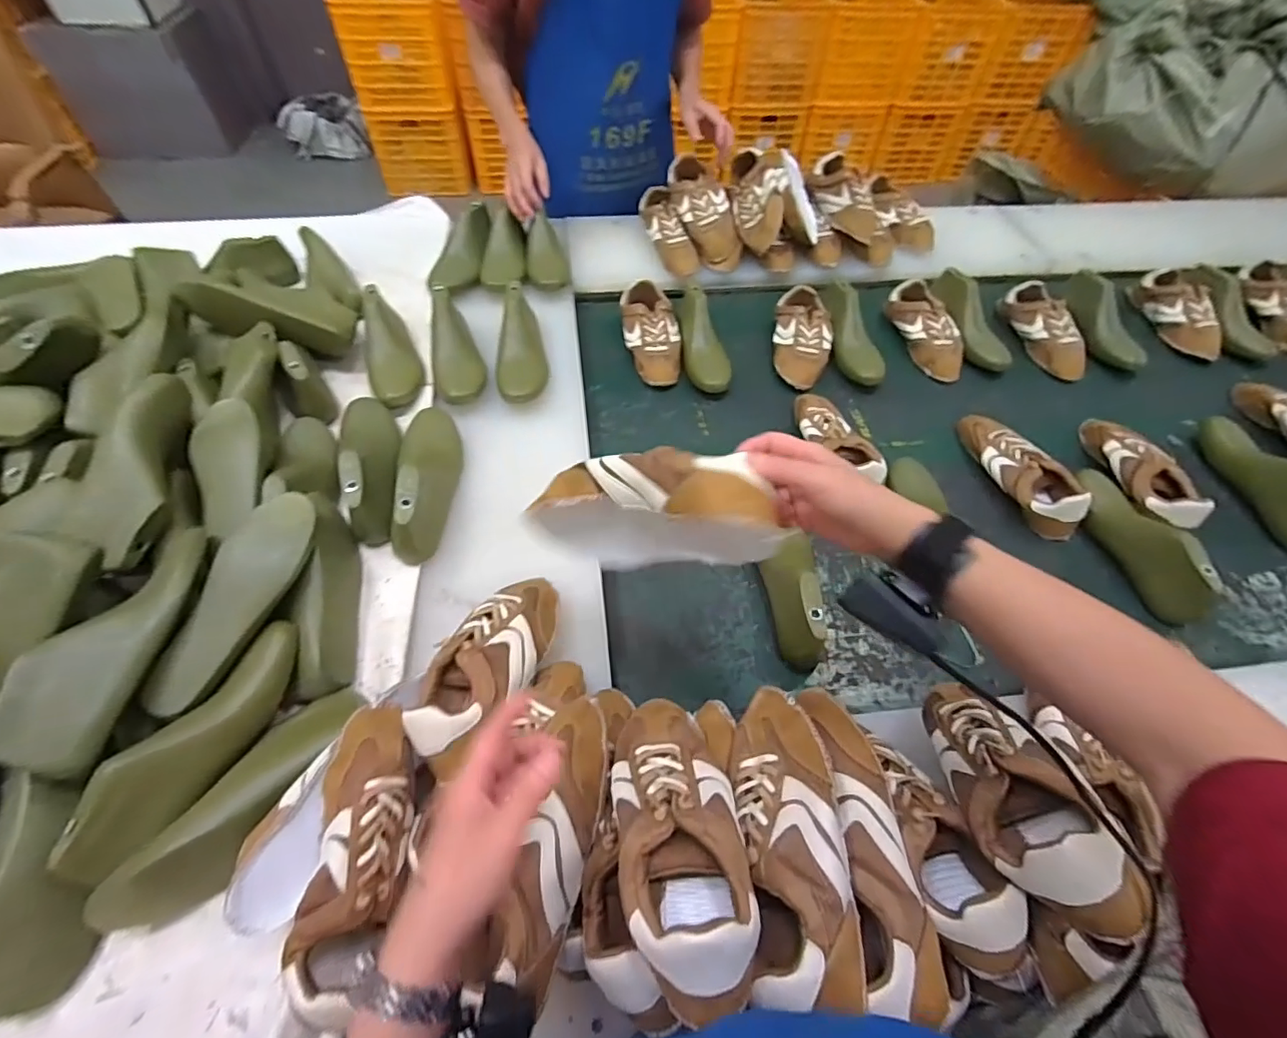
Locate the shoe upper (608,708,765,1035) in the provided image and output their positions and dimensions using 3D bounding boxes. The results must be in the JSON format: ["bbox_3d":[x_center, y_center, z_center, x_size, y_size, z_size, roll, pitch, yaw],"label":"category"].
[{"bbox_3d":[0.025,0.232,0.414,0.086,0.067,0.213,-6,28,-5],"label":"shoe upper"}]

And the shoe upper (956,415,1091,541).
[{"bbox_3d":[0.574,-0.079,0.839,0.075,0.075,0.238,-14,57,-10],"label":"shoe upper"}]

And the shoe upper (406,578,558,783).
[{"bbox_3d":[-0.154,0.145,0.555,0.087,0.067,0.230,15,38,10],"label":"shoe upper"}]

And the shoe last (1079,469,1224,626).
[{"bbox_3d":[0.701,0.020,0.759,0.071,0.082,0.238,-2,56,-2],"label":"shoe last"}]

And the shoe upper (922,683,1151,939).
[{"bbox_3d":[0.293,0.204,0.436,0.066,0.089,0.207,-3,25,-3],"label":"shoe upper"}]

